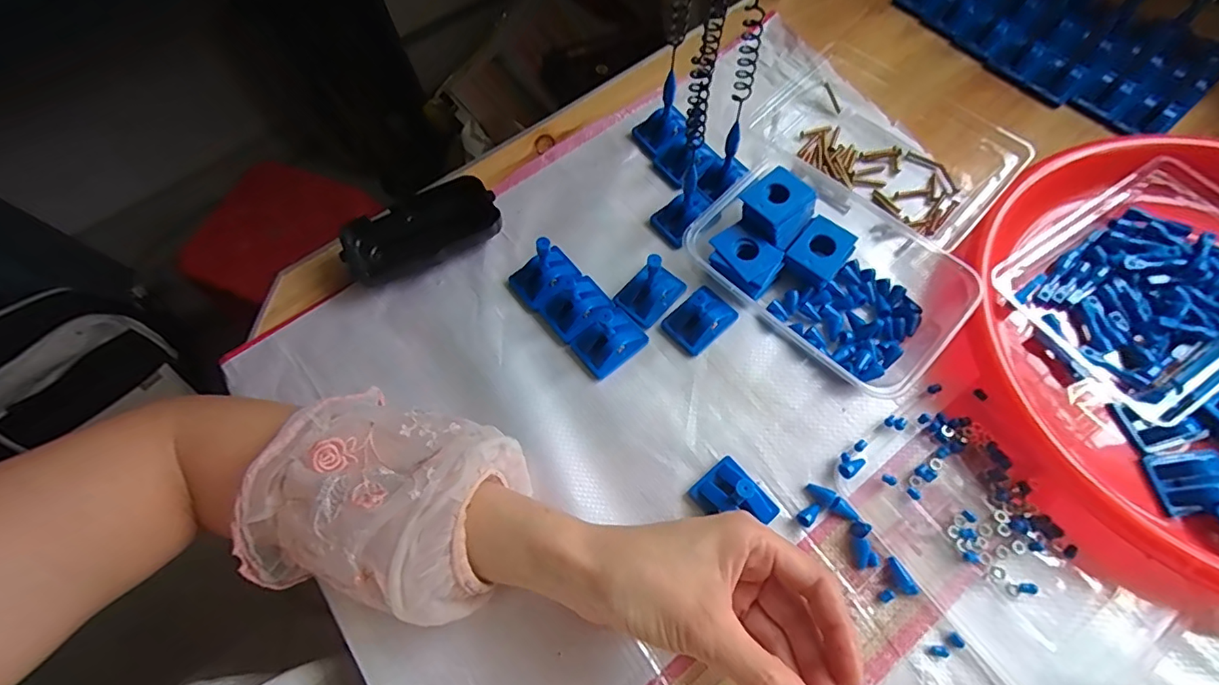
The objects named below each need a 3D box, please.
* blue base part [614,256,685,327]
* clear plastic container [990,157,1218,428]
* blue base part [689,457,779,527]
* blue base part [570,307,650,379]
[{"bbox_3d":[0.027,-0.040,0.361,0.036,0.041,0.041,40,74,18],"label":"blue base part"},{"bbox_3d":[0.352,-0.043,0.341,0.167,0.032,0.123,-34,69,-11],"label":"clear plastic container"},{"bbox_3d":[0.074,0.092,0.314,0.035,0.018,0.043,-39,70,-13],"label":"blue base part"},{"bbox_3d":[0.000,-0.003,0.359,0.045,0.018,0.035,-38,70,-12],"label":"blue base part"}]

